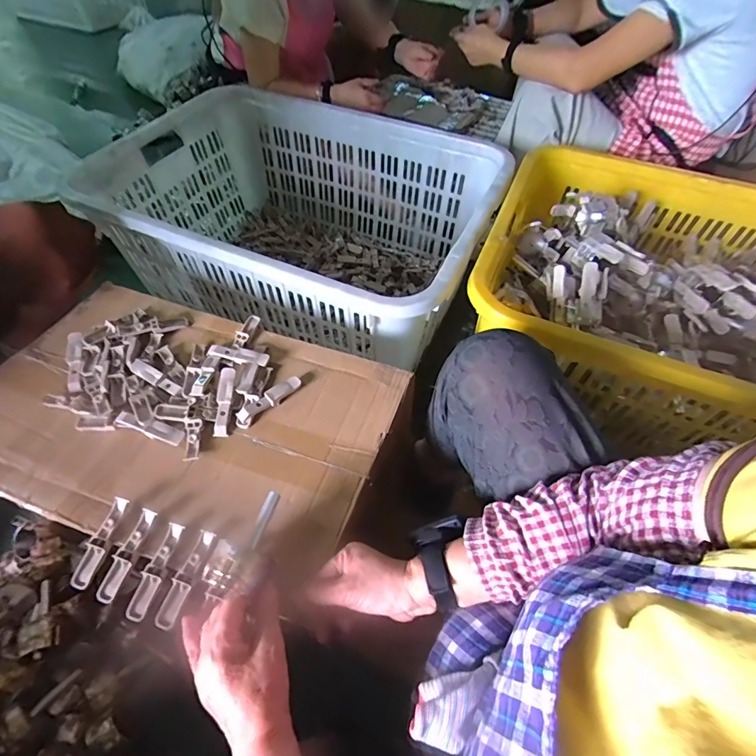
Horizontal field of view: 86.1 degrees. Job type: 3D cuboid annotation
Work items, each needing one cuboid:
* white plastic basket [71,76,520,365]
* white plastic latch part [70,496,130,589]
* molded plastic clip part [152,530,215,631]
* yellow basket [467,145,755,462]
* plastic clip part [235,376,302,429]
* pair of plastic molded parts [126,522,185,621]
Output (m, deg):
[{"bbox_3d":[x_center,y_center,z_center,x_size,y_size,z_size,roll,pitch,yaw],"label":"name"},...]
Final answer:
[{"bbox_3d":[-0.176,-0.330,0.965,0.806,0.356,0.553,20,57,11],"label":"white plastic basket"},{"bbox_3d":[-0.325,0.192,0.476,0.019,0.022,0.098,15,56,7],"label":"white plastic latch part"},{"bbox_3d":[-0.215,0.224,0.455,0.024,0.017,0.100,17,56,9],"label":"molded plastic clip part"},{"bbox_3d":[0.597,-0.114,0.758,0.788,0.283,0.566,22,57,12],"label":"yellow basket"},{"bbox_3d":[-0.158,0.034,0.588,0.104,0.020,0.022,-35,64,-24],"label":"plastic clip part"},{"bbox_3d":[-0.249,0.217,0.458,0.022,0.017,0.098,14,56,7],"label":"pair of plastic molded parts"}]

